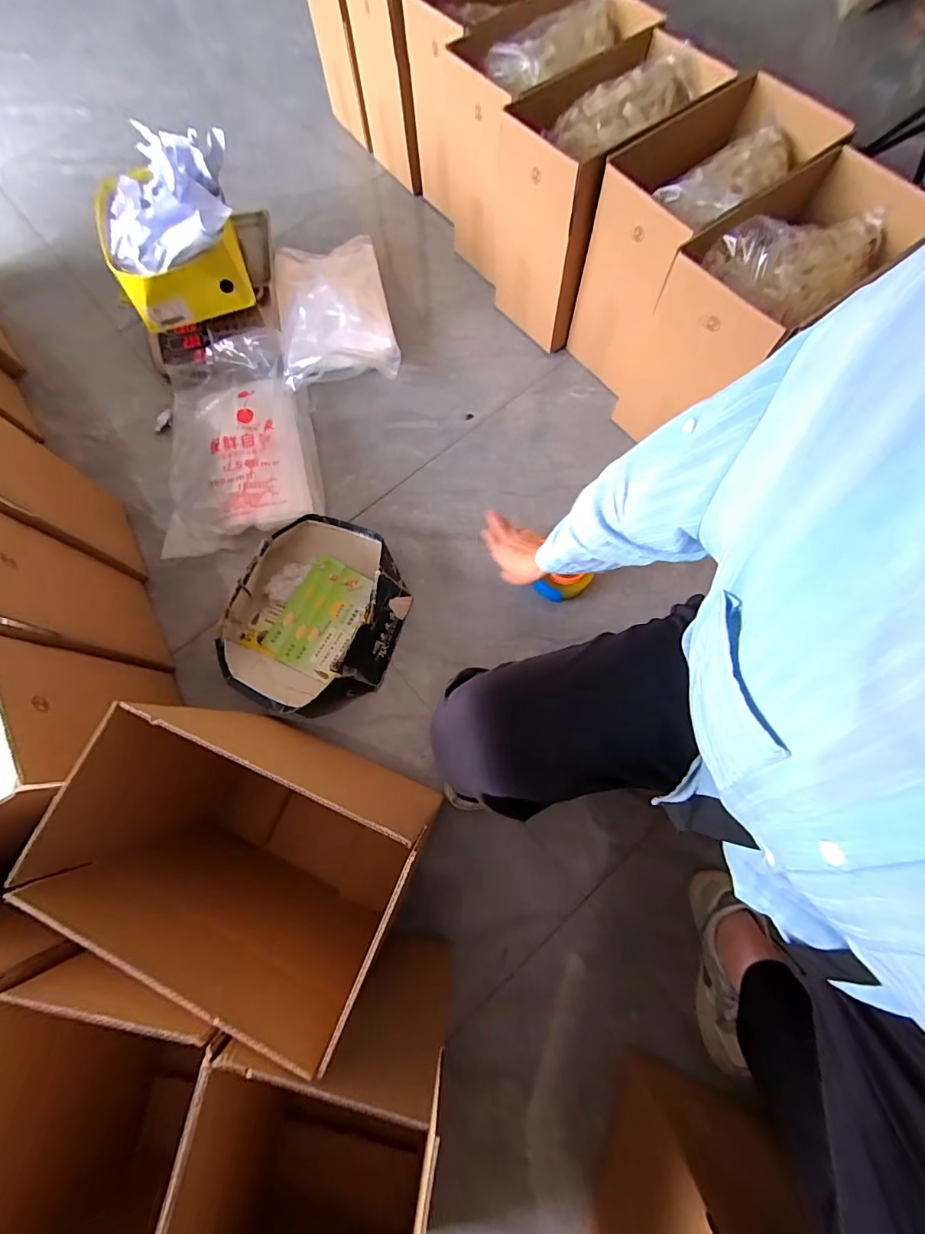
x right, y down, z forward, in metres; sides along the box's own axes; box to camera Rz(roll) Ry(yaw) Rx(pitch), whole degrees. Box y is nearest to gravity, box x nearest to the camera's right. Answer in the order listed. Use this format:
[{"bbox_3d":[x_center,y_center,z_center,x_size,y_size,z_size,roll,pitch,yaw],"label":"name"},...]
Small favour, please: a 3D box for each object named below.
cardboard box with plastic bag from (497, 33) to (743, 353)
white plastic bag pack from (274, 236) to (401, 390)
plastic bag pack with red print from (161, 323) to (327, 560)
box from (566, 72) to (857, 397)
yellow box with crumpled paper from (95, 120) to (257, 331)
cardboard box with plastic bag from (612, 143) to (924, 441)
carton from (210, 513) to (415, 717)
[{"bbox_3d":[0.250,-0.835,0.912,0.340,0.353,0.236,-44,77,-10],"label":"cardboard box with plastic bag"},{"bbox_3d":[-0.294,-0.707,1.001,0.241,0.088,0.423,-13,75,-4],"label":"white plastic bag pack"},{"bbox_3d":[-0.464,-0.367,0.912,0.308,0.060,0.459,-10,74,-3],"label":"plastic bag pack with red print"},{"bbox_3d":[0.426,-0.697,0.845,0.393,0.318,0.218,-38,76,-9],"label":"box"},{"bbox_3d":[-0.569,-0.746,0.857,0.255,0.165,0.280,-11,73,-1],"label":"yellow box with crumpled paper"},{"bbox_3d":[0.500,-0.516,0.782,0.361,0.324,0.195,-36,75,-8],"label":"cardboard box with plastic bag"},{"bbox_3d":[-0.262,-0.006,0.790,0.293,0.093,0.345,24,75,6],"label":"carton"}]

